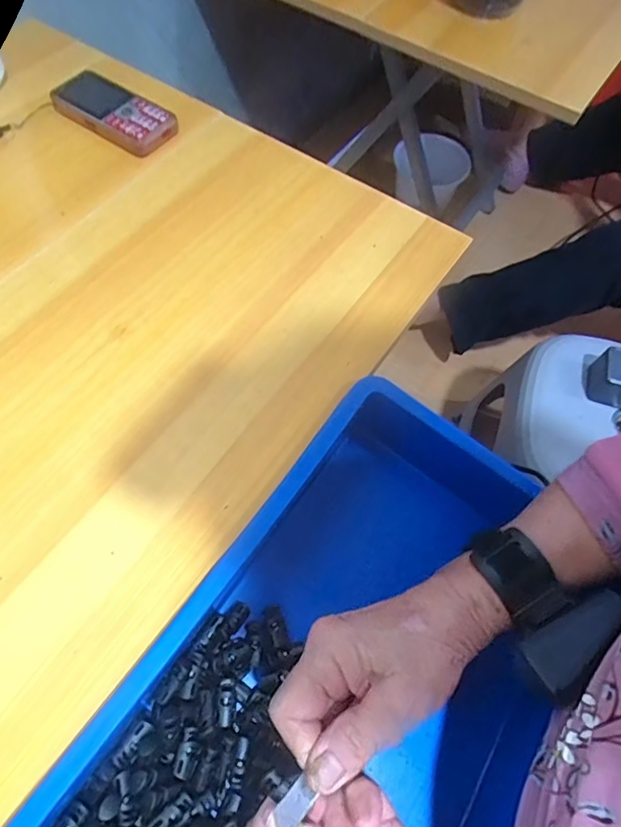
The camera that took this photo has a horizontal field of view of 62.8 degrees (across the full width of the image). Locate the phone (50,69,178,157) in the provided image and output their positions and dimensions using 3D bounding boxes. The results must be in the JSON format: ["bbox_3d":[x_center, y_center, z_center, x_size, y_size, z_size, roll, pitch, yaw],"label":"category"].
[{"bbox_3d":[-0.202,-0.309,0.520,0.130,0.017,0.063,32,67,12],"label":"phone"}]

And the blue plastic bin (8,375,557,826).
[{"bbox_3d":[0.036,0.178,0.332,0.251,0.087,0.366,32,65,12],"label":"blue plastic bin"}]

